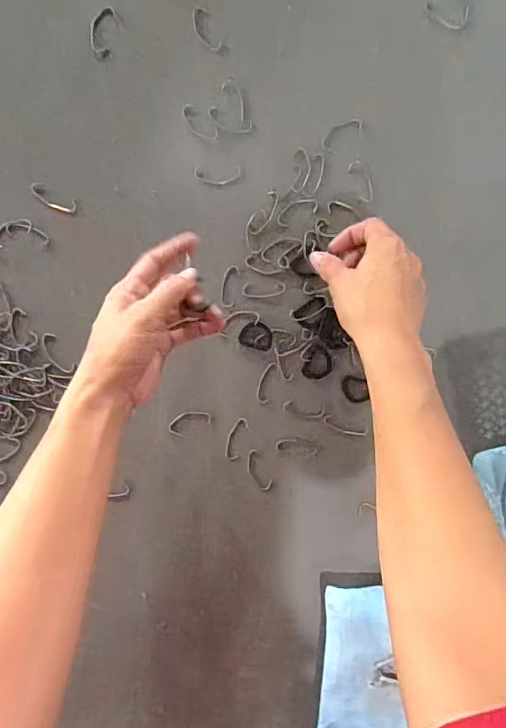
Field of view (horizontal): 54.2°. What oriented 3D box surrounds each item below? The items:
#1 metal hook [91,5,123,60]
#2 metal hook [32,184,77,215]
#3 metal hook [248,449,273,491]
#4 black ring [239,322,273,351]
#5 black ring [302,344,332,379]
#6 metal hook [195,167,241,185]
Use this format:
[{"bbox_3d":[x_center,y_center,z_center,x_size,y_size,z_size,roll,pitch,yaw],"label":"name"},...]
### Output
[{"bbox_3d":[-0.123,-0.272,0.403,0.022,0.004,0.040,22,94,-5],"label":"metal hook"},{"bbox_3d":[-0.168,-0.139,0.416,0.042,0.004,0.015,27,93,-5],"label":"metal hook"},{"bbox_3d":[0.004,0.095,0.439,0.016,0.004,0.039,-28,96,0],"label":"metal hook"},{"bbox_3d":[0.004,-0.025,0.431,0.029,0.004,0.023,16,94,-4],"label":"black ring"},{"bbox_3d":[0.057,-0.002,0.436,0.025,0.004,0.031,12,95,-4],"label":"black ring"},{"bbox_3d":[-0.030,-0.160,0.420,0.039,0.004,0.015,0,95,-3],"label":"metal hook"}]

